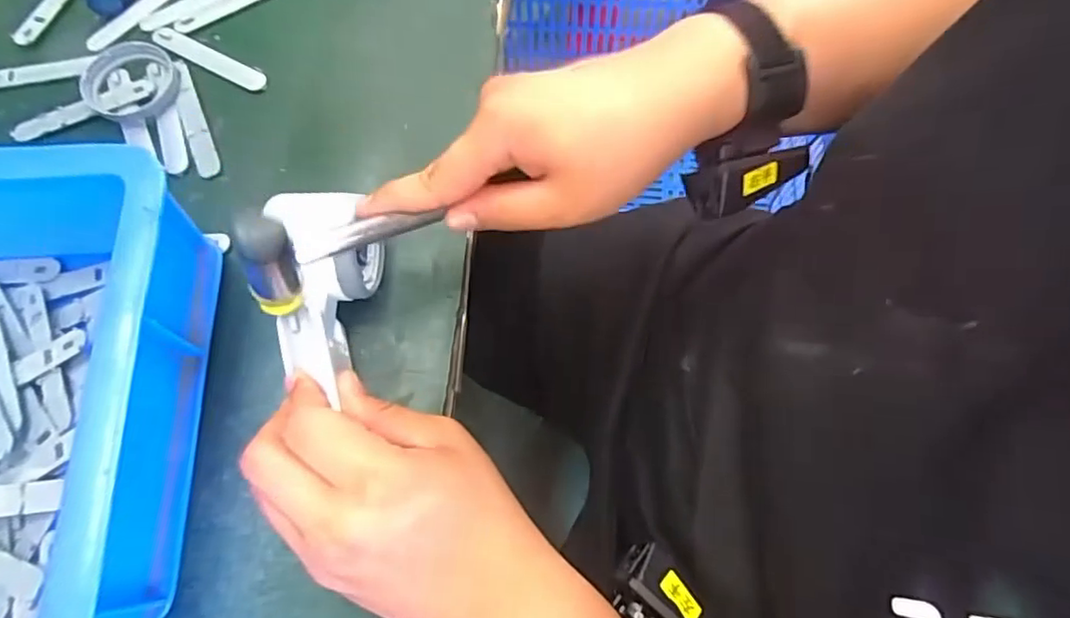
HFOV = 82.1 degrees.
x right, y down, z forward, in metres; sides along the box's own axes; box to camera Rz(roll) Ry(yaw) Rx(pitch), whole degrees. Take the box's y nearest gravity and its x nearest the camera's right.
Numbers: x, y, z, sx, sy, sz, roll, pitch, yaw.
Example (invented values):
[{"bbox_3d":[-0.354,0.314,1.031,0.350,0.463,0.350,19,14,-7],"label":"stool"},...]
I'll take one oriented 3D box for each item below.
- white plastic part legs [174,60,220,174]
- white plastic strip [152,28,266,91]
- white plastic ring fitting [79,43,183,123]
[{"bbox_3d":[-0.227,-0.127,0.407,0.015,0.004,0.092,-23,74,-11],"label":"white plastic part legs"},{"bbox_3d":[-0.229,-0.176,0.431,0.094,0.005,0.016,27,72,11],"label":"white plastic strip"},{"bbox_3d":[-0.270,-0.155,0.410,0.058,0.011,0.064,-16,70,-5],"label":"white plastic ring fitting"}]

